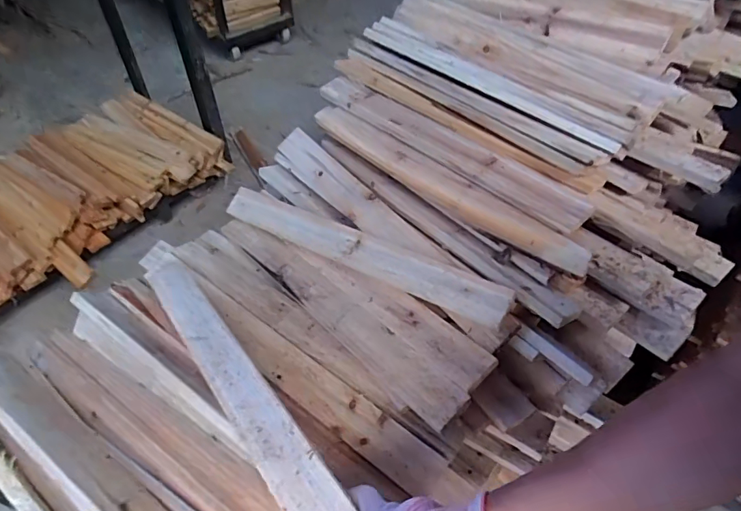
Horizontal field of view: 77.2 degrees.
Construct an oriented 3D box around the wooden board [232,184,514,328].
[{"bbox_3d":[-0.031,-0.014,0.673,0.482,0.014,0.060,21,79,29],"label":"wooden board"}]

